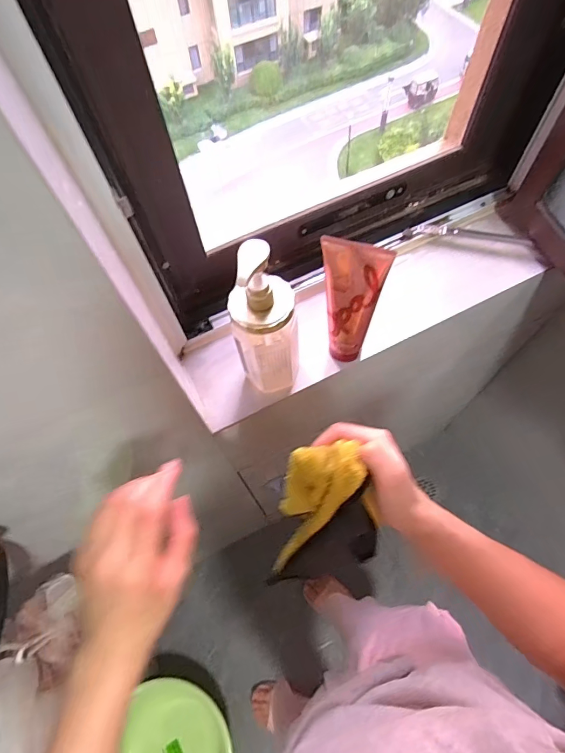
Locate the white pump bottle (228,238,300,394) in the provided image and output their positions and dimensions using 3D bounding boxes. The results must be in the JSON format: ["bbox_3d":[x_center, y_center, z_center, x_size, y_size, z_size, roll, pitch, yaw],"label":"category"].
[{"bbox_3d":[-0.020,-0.058,0.464,0.071,0.219,0.070,-16,64,-5],"label":"white pump bottle"}]

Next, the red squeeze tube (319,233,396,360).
[{"bbox_3d":[0.076,-0.080,0.478,0.069,0.179,0.030,13,65,9],"label":"red squeeze tube"}]

